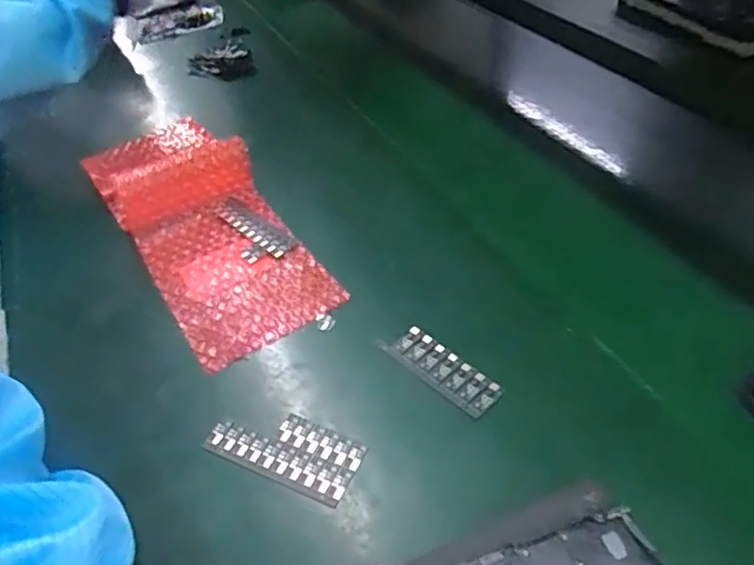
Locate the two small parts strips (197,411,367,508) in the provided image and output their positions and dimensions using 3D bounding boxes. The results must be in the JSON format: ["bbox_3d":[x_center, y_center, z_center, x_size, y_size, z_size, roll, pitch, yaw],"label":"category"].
[{"bbox_3d":[-0.059,0.103,0.380,0.098,0.013,0.041,16,47,23],"label":"two small parts strips"}]

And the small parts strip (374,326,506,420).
[{"bbox_3d":[0.043,0.058,0.417,0.086,0.005,0.028,34,65,32],"label":"small parts strip"}]

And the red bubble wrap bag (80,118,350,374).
[{"bbox_3d":[-0.139,-0.036,0.523,0.123,0.064,0.246,-26,60,-28],"label":"red bubble wrap bag"}]

